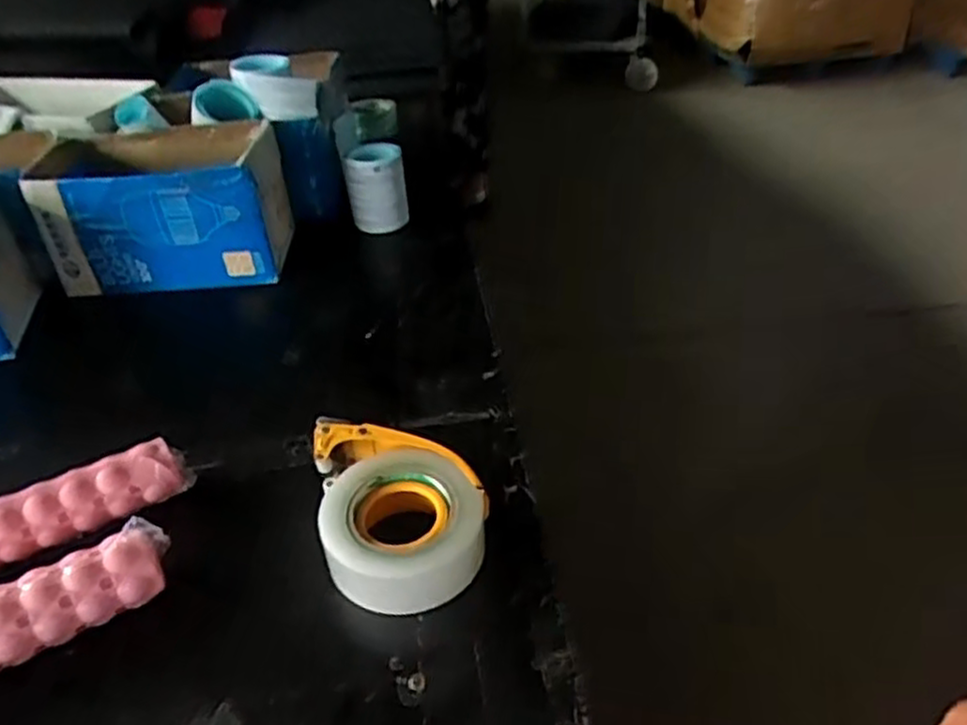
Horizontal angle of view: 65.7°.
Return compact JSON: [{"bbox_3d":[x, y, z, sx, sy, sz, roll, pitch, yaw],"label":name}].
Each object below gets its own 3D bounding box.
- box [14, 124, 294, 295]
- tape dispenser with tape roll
[{"bbox_3d":[-0.425,-0.197,0.997,0.313,0.169,0.197,-7,34,-5],"label":"box"},{"bbox_3d":[-0.065,0.115,0.598,0.123,0.073,0.152,-9,35,-8],"label":"tape dispenser with tape roll"}]

